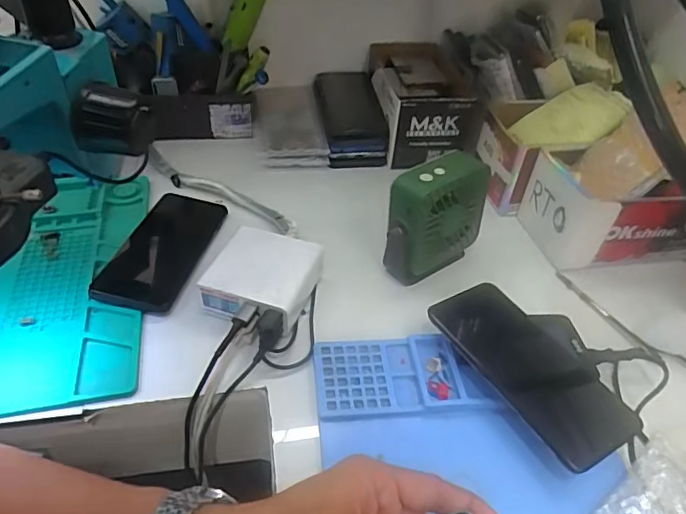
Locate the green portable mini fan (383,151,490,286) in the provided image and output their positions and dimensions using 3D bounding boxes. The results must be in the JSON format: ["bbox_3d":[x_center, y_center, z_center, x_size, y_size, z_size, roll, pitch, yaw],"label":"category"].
[{"bbox_3d":[0.085,-0.039,0.493,0.105,0.104,0.045,-28,54,-29],"label":"green portable mini fan"}]

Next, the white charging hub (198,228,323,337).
[{"bbox_3d":[-0.076,0.015,0.467,0.091,0.035,0.093,19,46,13],"label":"white charging hub"}]

